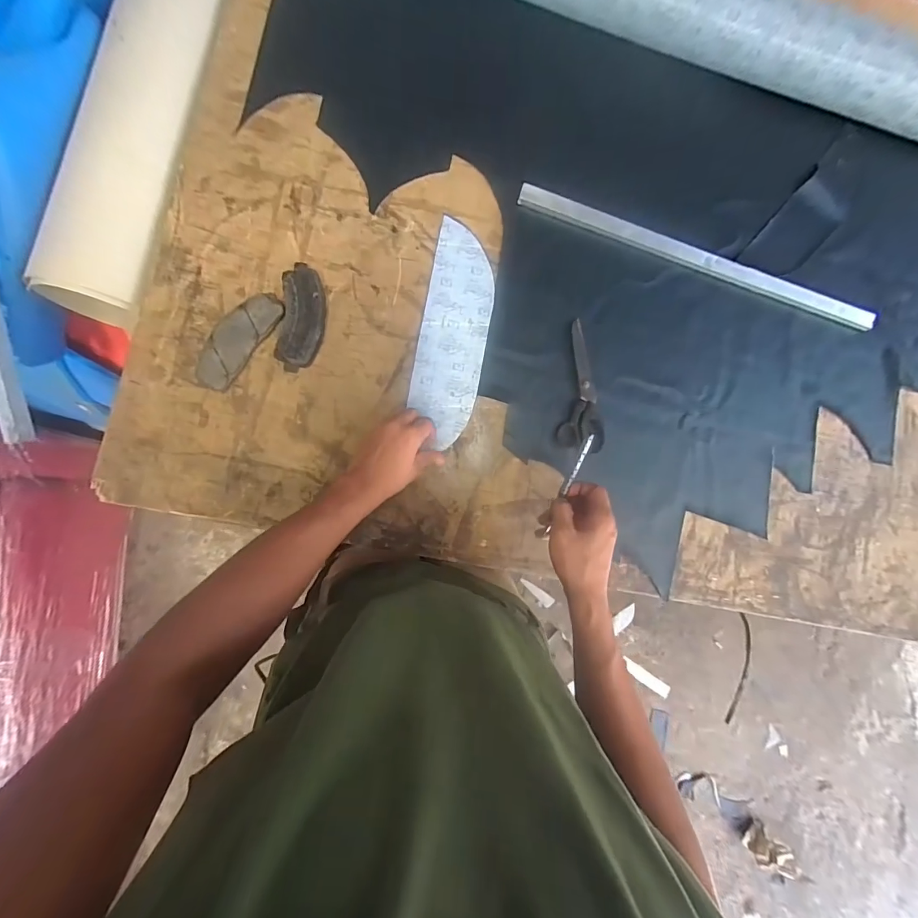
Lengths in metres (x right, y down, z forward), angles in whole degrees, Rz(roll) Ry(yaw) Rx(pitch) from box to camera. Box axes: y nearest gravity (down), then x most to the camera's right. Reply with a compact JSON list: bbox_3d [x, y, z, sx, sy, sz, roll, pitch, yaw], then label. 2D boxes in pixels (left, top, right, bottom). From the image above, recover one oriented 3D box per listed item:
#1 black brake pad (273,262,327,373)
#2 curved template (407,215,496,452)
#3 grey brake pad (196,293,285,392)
[{"bbox_3d":[-0.210,-0.190,0.560,0.057,0.018,0.144,6,85,-8],"label":"black brake pad"},{"bbox_3d":[-0.007,-0.181,0.602,0.095,0.005,0.319,10,83,-6],"label":"curved template"},{"bbox_3d":[-0.288,-0.156,0.544,0.056,0.018,0.142,35,81,-4],"label":"grey brake pad"}]

